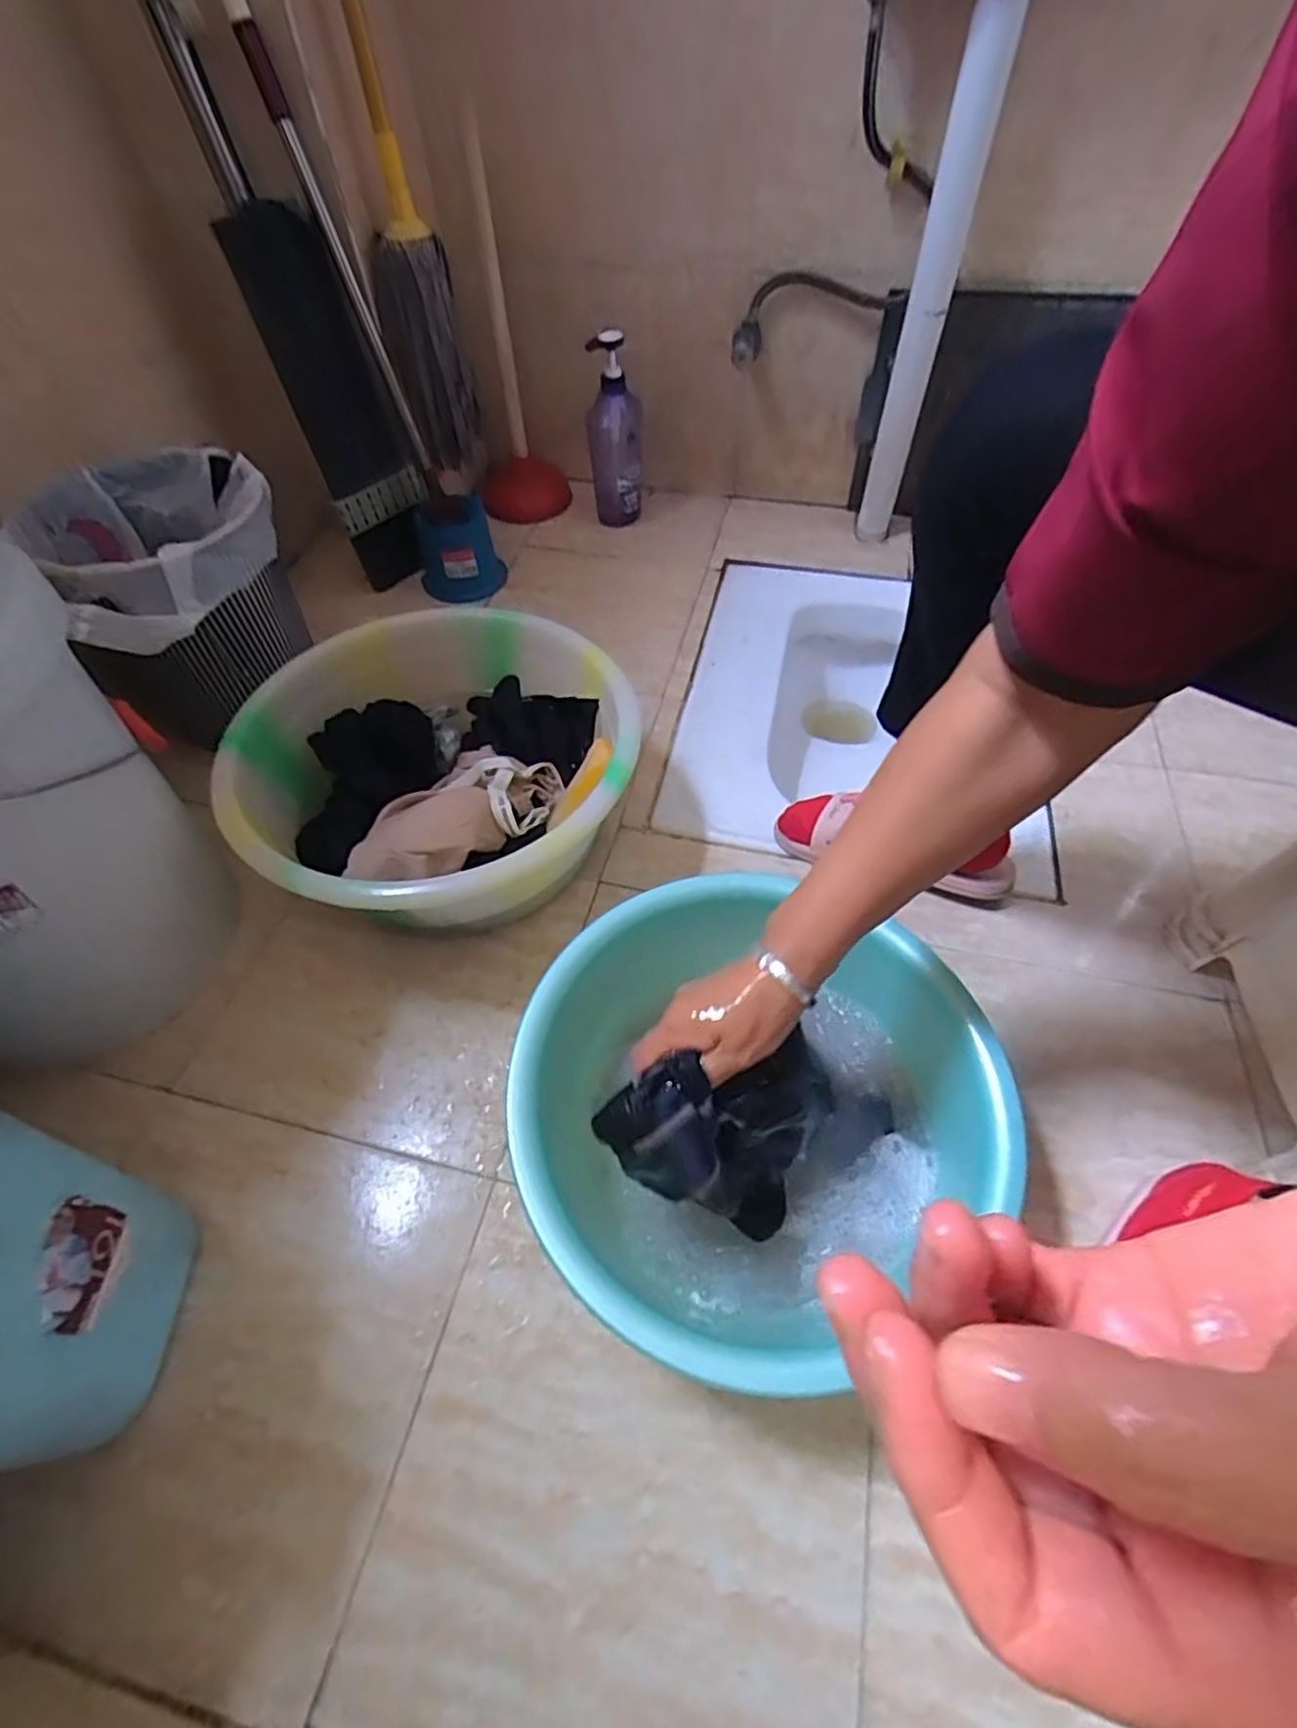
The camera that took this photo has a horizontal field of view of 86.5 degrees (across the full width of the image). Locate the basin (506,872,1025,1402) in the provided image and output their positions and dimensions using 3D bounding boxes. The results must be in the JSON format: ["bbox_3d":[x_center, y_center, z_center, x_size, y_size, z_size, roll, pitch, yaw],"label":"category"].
[{"bbox_3d":[0.071,0.176,0.532,0.338,0.127,0.314,-1,55,1],"label":"basin"}]

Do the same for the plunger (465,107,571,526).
[{"bbox_3d":[-0.207,-0.741,1.036,0.145,0.437,0.138,-12,56,-8],"label":"plunger"}]

